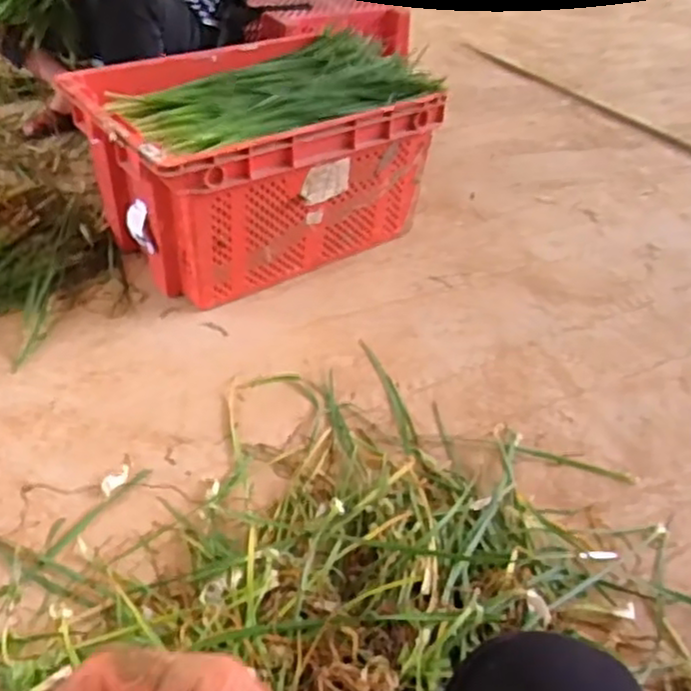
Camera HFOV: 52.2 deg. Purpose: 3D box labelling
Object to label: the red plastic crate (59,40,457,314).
[{"bbox_3d":[-0.188,-0.366,1.395,0.576,0.303,0.415,-23,47,-29],"label":"red plastic crate"}]

